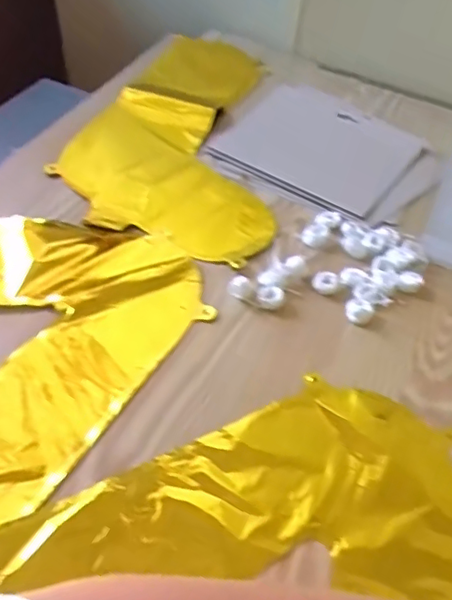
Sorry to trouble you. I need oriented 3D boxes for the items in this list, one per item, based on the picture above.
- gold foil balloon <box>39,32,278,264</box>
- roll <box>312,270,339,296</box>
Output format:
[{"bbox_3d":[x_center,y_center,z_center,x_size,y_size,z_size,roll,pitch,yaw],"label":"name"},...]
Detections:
[{"bbox_3d":[-0.028,-0.200,0.677,0.231,0.007,0.392,15,48,10],"label":"gold foil balloon"},{"bbox_3d":[0.089,-0.016,0.523,0.023,0.009,0.023,2,47,-2],"label":"roll"}]

